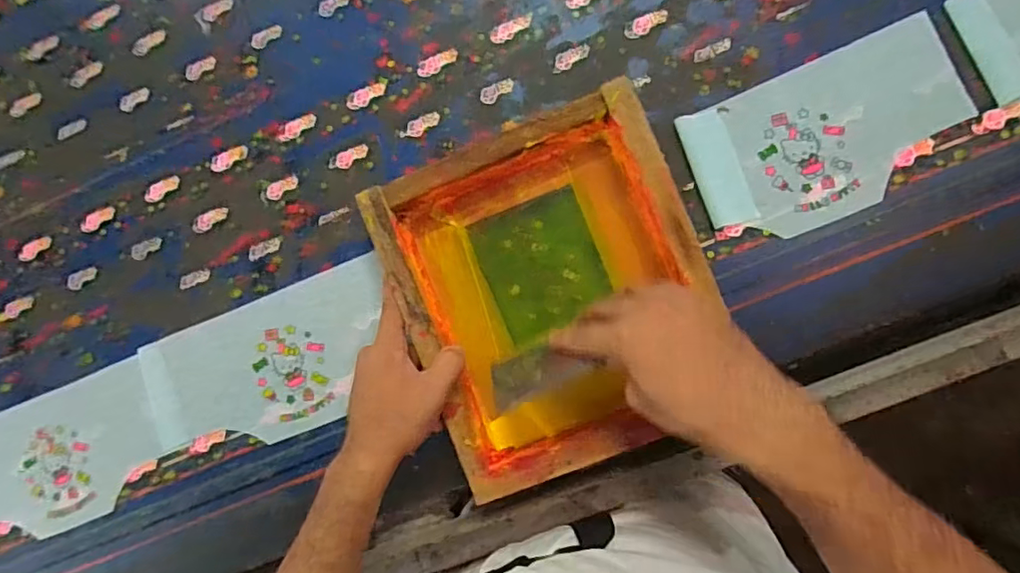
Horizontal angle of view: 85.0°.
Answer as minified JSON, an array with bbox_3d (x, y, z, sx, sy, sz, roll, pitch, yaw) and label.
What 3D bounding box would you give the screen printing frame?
[{"bbox_3d":[0.041,0.005,0.482,0.249,0.052,0.275,-23,83,6],"label":"screen printing frame"}]

